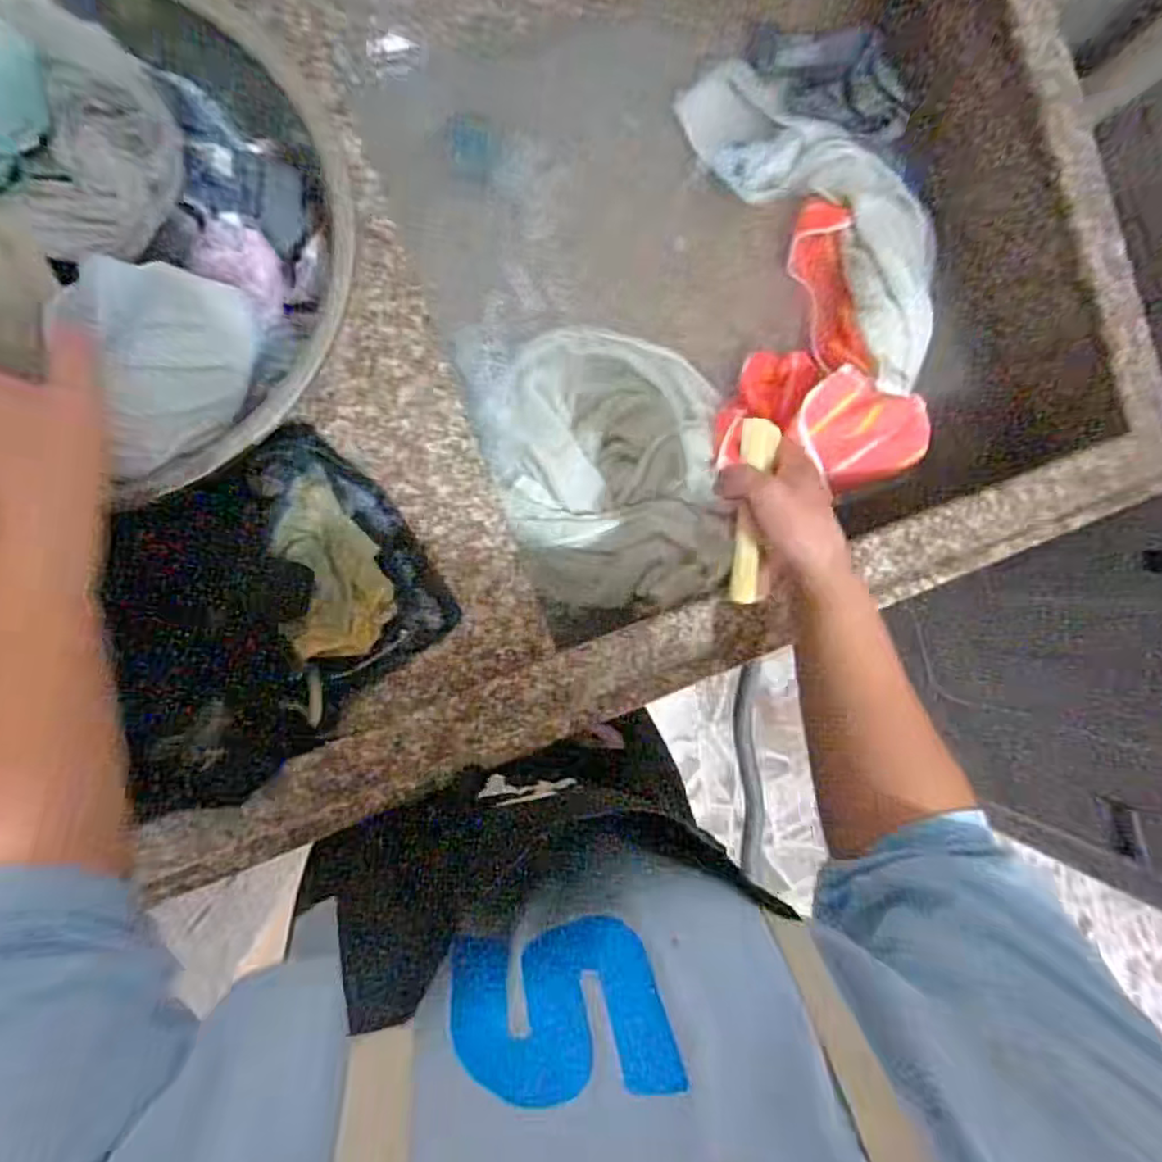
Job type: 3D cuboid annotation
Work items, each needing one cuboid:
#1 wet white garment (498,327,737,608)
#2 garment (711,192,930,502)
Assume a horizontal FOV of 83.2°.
[{"bbox_3d":[0.036,-0.113,0.646,0.214,0.061,0.265,-3,92,-10],"label":"wet white garment"},{"bbox_3d":[0.247,-0.239,0.643,0.156,0.116,0.281,13,89,-10],"label":"garment"}]

